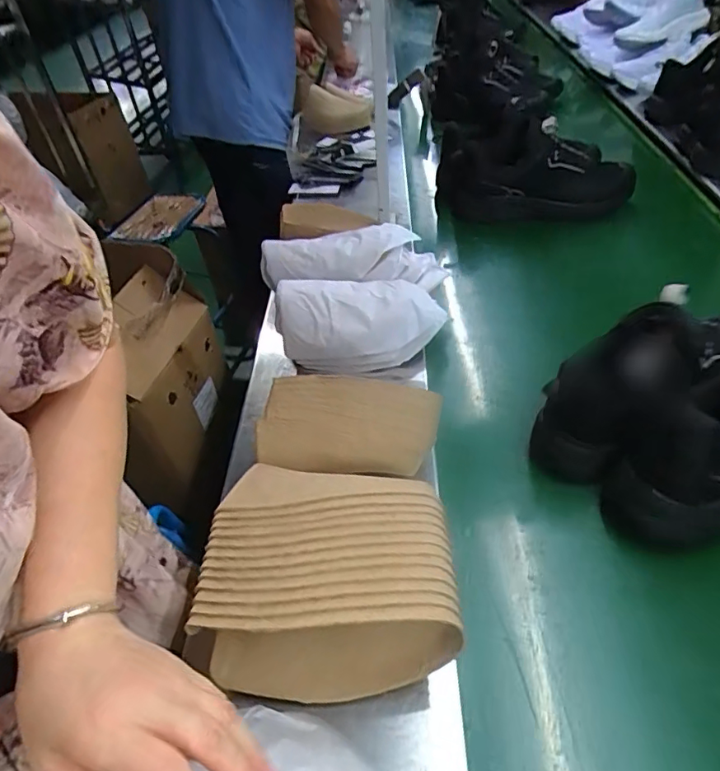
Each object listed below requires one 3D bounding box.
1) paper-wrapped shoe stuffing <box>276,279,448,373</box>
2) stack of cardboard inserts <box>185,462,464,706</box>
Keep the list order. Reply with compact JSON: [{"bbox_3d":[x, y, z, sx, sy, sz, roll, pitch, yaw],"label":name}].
[{"bbox_3d":[-0.002,-0.080,0.697,0.219,0.124,0.044,-1,1,0],"label":"paper-wrapped shoe stuffing"},{"bbox_3d":[-0.026,0.159,0.452,0.188,0.139,0.164,-3,45,3],"label":"stack of cardboard inserts"}]

